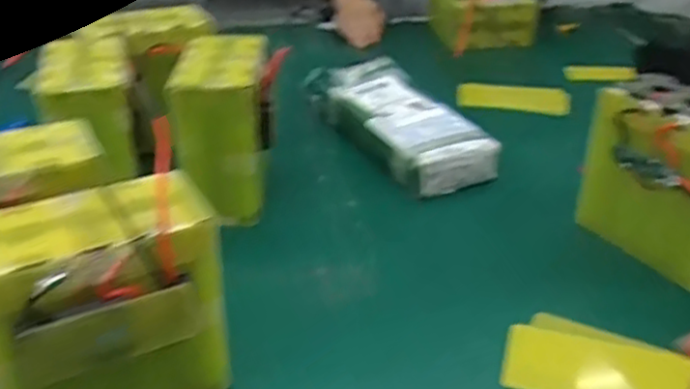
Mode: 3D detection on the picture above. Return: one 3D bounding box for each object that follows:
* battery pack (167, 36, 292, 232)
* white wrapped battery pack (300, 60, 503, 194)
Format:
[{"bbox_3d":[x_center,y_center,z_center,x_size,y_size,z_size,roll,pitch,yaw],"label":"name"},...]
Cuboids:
[{"bbox_3d":[-0.112,-0.061,0.693,0.088,0.137,0.120,3,30,5],"label":"battery pack"},{"bbox_3d":[0.057,-0.089,0.837,0.109,0.049,0.273,-13,33,-22],"label":"white wrapped battery pack"}]

